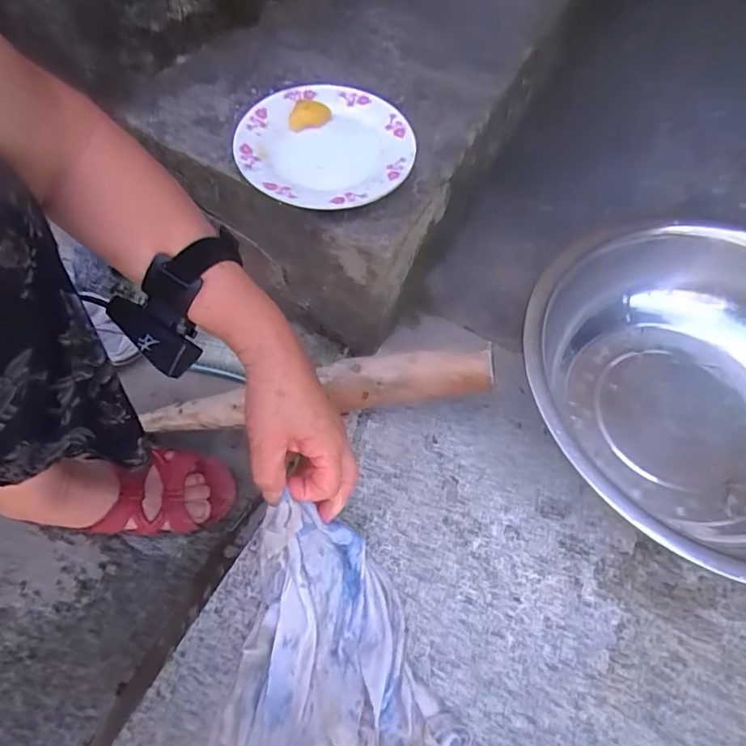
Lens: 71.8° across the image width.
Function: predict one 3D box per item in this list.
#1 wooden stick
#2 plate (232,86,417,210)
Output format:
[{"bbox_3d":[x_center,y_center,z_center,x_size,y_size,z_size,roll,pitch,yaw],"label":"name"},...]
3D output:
[{"bbox_3d":[-0.075,0.024,0.554,0.398,0.045,0.041,-10,61,16],"label":"wooden stick"},{"bbox_3d":[-0.047,-0.223,0.511,0.168,0.016,0.163,0,63,-1],"label":"plate"}]

